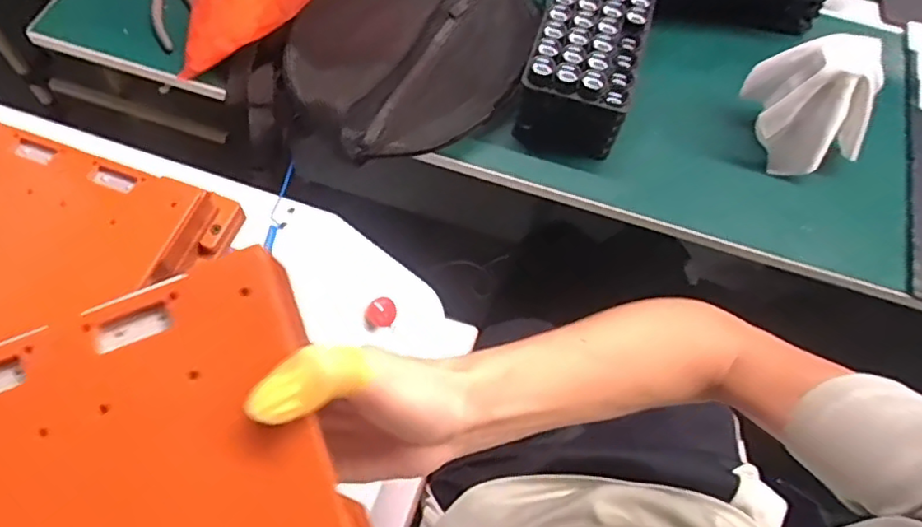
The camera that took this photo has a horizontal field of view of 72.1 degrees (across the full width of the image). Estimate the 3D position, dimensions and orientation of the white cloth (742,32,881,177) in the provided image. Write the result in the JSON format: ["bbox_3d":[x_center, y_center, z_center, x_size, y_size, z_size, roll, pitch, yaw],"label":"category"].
[{"bbox_3d":[0.338,-0.156,0.600,0.104,0.128,0.077,12,64,3],"label":"white cloth"}]

